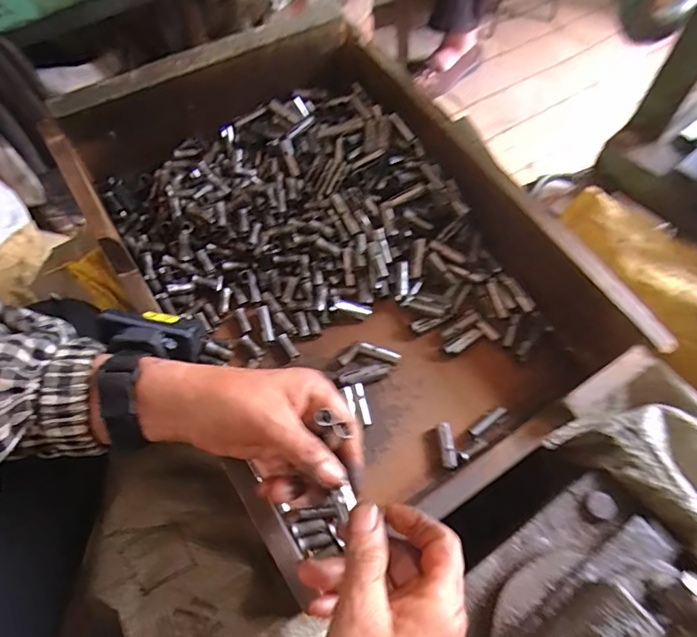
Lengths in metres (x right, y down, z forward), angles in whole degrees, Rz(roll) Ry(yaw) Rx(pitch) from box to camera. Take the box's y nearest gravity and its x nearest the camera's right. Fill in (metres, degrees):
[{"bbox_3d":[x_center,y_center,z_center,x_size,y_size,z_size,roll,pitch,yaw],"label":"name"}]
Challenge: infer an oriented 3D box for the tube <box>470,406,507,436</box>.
[{"bbox_3d":[0.122,0.089,0.432,0.038,0.011,0.008,-31,68,-17],"label":"tube"}]

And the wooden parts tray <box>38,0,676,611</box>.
[{"bbox_3d":[-0.010,-0.059,0.443,0.335,0.120,0.451,-30,68,-16],"label":"wooden parts tray"}]

